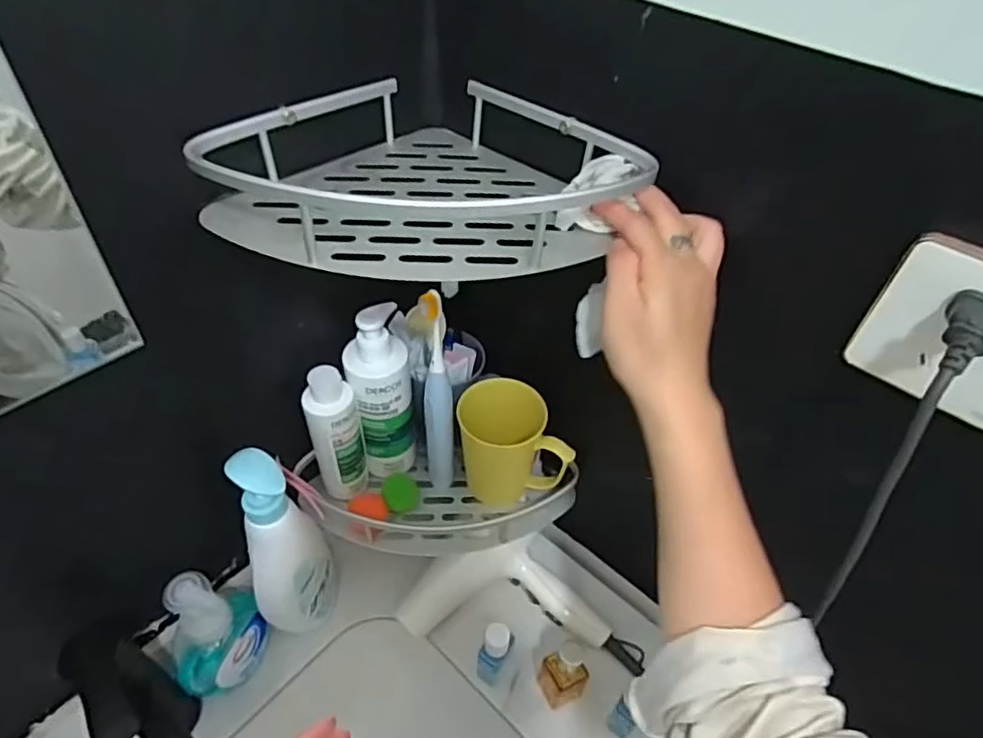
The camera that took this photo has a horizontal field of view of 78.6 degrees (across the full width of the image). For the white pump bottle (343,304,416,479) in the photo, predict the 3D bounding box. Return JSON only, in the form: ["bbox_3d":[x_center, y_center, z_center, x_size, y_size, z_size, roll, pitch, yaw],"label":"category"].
[{"bbox_3d":[-0.106,0.028,0.581,0.057,0.187,0.051,-6,45,-9],"label":"white pump bottle"}]

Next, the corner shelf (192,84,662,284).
[{"bbox_3d":[-0.041,-0.120,0.387,0.203,0.050,0.209,33,52,27],"label":"corner shelf"}]

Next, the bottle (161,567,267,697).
[{"bbox_3d":[-0.257,0.239,0.553,0.053,0.149,0.083,30,51,25],"label":"bottle"}]

